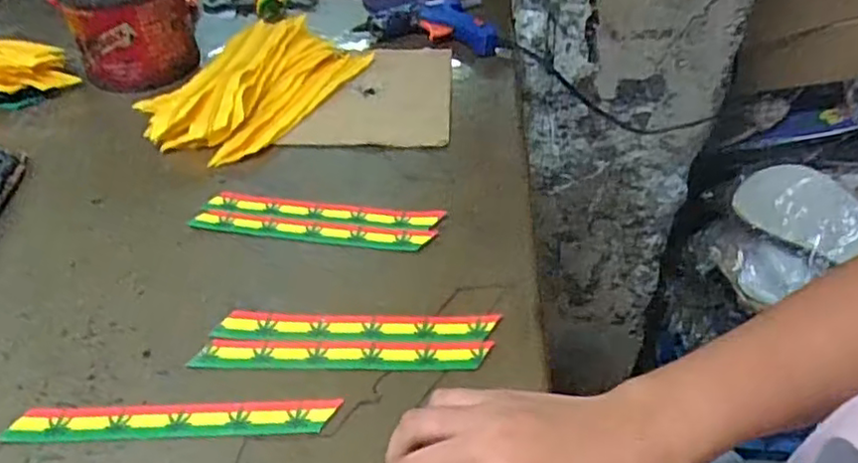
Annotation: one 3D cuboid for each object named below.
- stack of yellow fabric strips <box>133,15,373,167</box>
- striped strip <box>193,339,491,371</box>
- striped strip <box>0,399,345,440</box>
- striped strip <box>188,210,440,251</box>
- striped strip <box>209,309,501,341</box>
[{"bbox_3d":[-0.156,-0.134,0.594,0.135,0.034,0.203,31,52,30],"label":"stack of yellow fabric strips"},{"bbox_3d":[-0.051,0.072,0.393,0.169,0.004,0.019,0,43,2],"label":"striped strip"},{"bbox_3d":[-0.140,0.103,0.365,0.173,0.004,0.021,-2,43,0],"label":"striped strip"},{"bbox_3d":[-0.085,-0.001,0.476,0.173,0.004,0.019,5,55,8],"label":"striped strip"},{"bbox_3d":[-0.045,0.058,0.411,0.170,0.004,0.021,0,47,2],"label":"striped strip"}]

